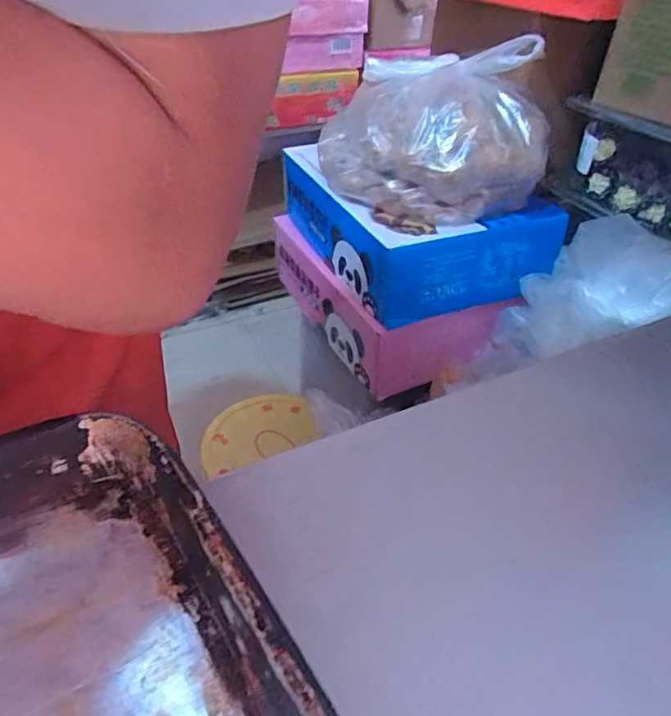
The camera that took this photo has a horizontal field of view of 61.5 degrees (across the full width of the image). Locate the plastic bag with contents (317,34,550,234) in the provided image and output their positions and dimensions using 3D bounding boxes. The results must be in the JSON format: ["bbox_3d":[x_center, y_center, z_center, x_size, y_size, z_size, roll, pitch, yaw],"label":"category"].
[{"bbox_3d":[0.117,-0.313,0.763,0.201,0.179,0.295,-18,45,-26],"label":"plastic bag with contents"}]

